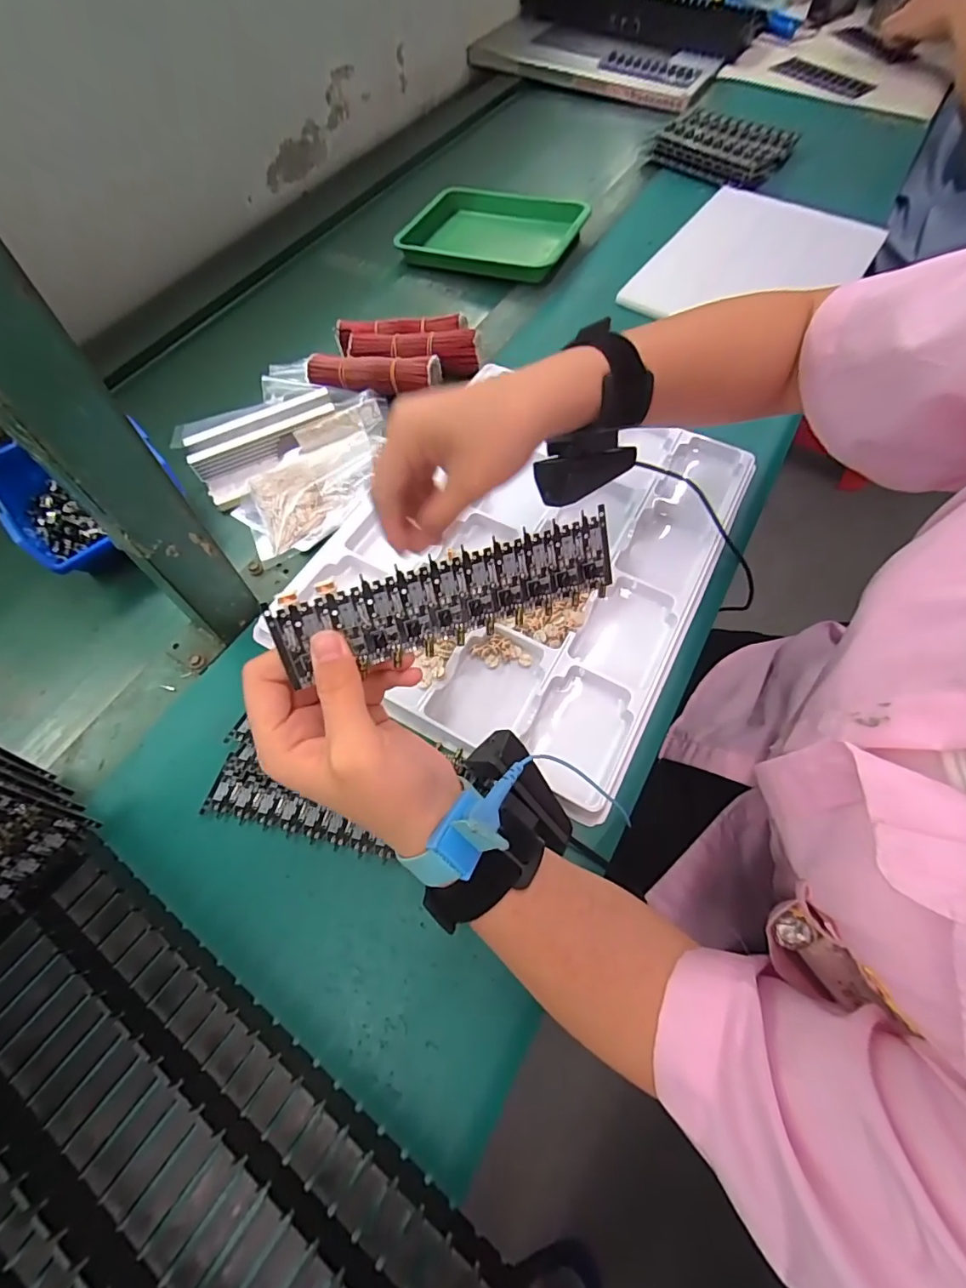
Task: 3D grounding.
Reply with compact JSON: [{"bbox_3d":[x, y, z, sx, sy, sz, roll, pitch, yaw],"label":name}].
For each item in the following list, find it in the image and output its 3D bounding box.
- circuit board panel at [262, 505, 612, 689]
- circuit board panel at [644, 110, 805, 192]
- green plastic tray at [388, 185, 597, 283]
[{"bbox_3d":[-0.012,-0.022,0.235,0.160,0.040,0.004,-19,23,-14],"label":"circuit board panel"},{"bbox_3d":[0.347,-0.721,0.731,0.173,0.022,0.178,35,68,19],"label":"circuit board panel"},{"bbox_3d":[0.011,-0.535,0.658,0.225,0.030,0.171,19,64,13],"label":"green plastic tray"}]

